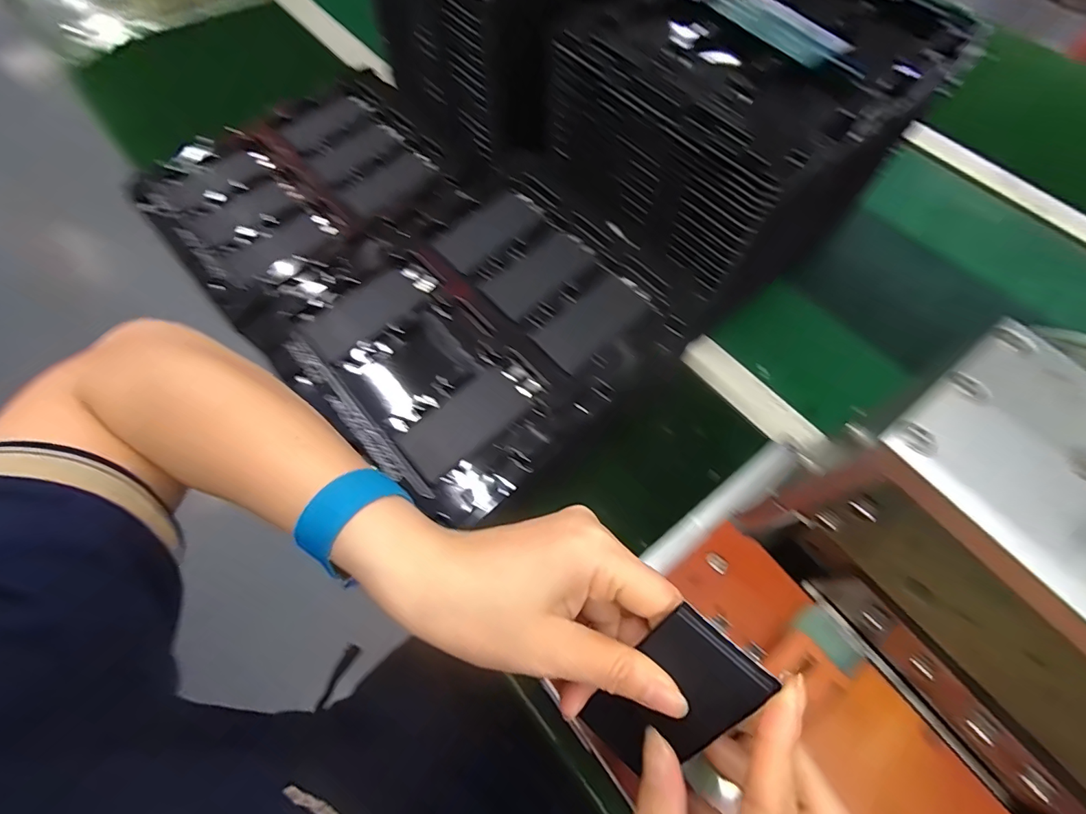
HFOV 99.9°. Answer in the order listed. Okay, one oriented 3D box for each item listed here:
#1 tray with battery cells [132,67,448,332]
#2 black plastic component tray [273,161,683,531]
[{"bbox_3d":[-0.234,-0.223,0.446,0.258,0.027,0.229,-41,73,-16],"label":"tray with battery cells"},{"bbox_3d":[-0.036,-0.056,0.348,0.235,0.038,0.210,-41,73,-16],"label":"black plastic component tray"}]

